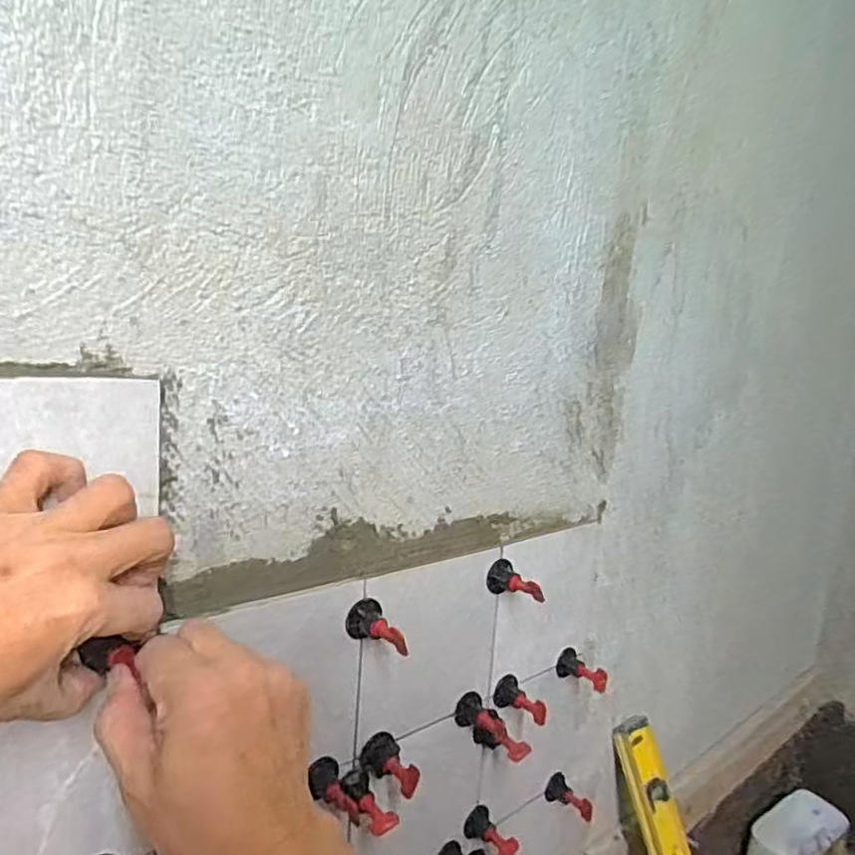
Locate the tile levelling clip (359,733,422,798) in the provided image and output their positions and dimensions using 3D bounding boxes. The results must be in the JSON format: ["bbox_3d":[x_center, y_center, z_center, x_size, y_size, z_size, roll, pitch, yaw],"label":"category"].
[{"bbox_3d":[-0.029,0.265,0.495,0.031,0.030,0.049,0,10,-27],"label":"tile levelling clip"}]

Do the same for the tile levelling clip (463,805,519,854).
[{"bbox_3d":[0.062,0.382,0.601,0.051,0.026,0.027,13,12,43],"label":"tile levelling clip"}]

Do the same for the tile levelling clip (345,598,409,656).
[{"bbox_3d":[-0.038,0.146,0.460,0.029,0.027,0.045,-1,11,-31],"label":"tile levelling clip"}]

